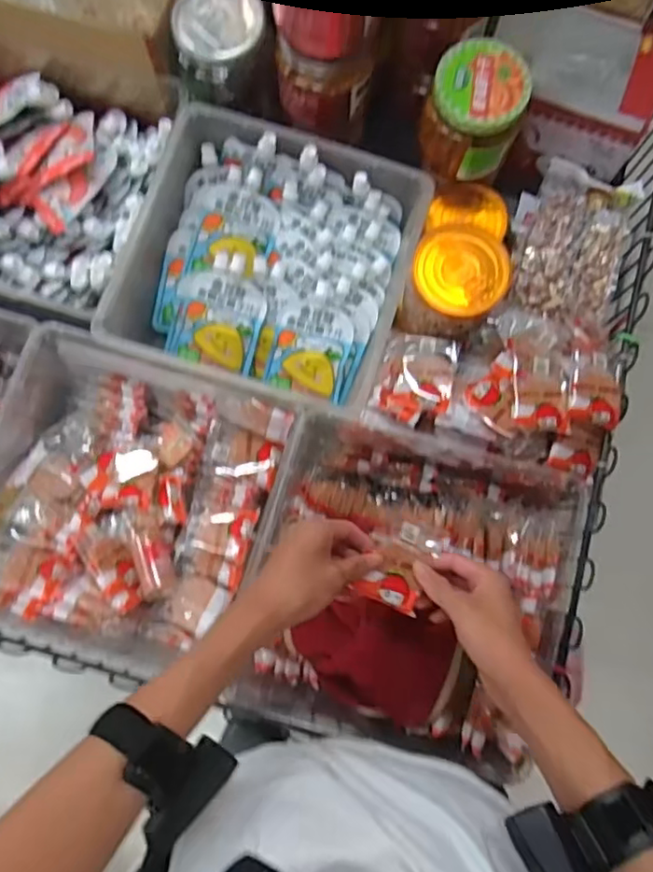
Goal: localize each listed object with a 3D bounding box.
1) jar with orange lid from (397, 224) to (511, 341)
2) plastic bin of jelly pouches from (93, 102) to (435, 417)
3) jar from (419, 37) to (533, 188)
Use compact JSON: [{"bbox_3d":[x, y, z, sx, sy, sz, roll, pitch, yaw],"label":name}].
[{"bbox_3d":[0.134,-0.157,0.647,0.092,0.112,0.091,0,80,0],"label":"jar with orange lid"},{"bbox_3d":[-0.062,-0.190,0.704,0.295,0.116,0.292,17,80,3],"label":"plastic bin of jelly pouches"},{"bbox_3d":[0.161,-0.356,0.677,0.101,0.099,0.108,0,80,0],"label":"jar"}]

